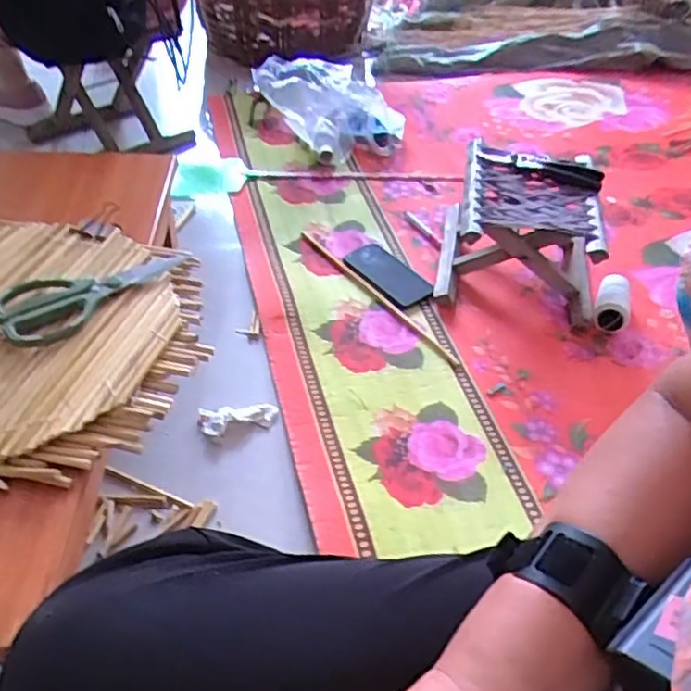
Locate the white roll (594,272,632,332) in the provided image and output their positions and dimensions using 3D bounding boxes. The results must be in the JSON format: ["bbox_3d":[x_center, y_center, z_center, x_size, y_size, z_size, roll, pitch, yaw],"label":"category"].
[{"bbox_3d":[0.439,-0.071,1.065,0.056,0.043,0.112,19,47,15],"label":"white roll"}]

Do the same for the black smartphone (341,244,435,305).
[{"bbox_3d":[0.066,-0.122,1.095,0.080,0.014,0.156,-31,54,-29],"label":"black smartphone"}]

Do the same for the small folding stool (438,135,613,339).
[{"bbox_3d":[0.285,-0.173,1.057,0.249,0.181,0.209,7,45,4],"label":"small folding stool"}]

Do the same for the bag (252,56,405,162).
[{"bbox_3d":[-0.035,-0.466,1.271,0.290,0.153,0.116,10,45,6],"label":"bag"}]

